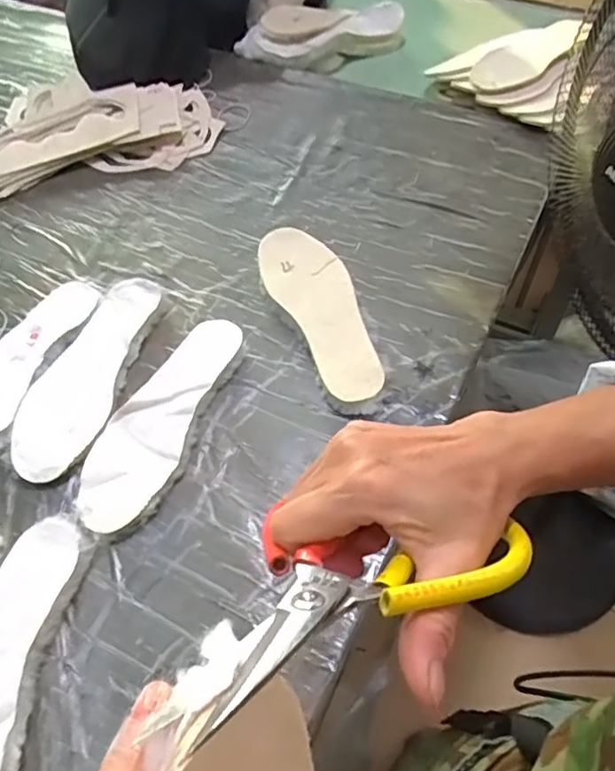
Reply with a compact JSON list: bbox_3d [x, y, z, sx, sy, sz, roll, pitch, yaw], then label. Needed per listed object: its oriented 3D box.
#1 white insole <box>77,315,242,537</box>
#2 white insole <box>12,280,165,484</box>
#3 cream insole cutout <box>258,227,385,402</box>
[{"bbox_3d":[-0.148,0.028,0.632,0.083,0.013,0.255,20,60,13],"label":"white insole"},{"bbox_3d":[-0.237,-0.020,0.662,0.083,0.005,0.259,13,58,9],"label":"white insole"},{"bbox_3d":[0.018,-0.089,0.679,0.086,0.013,0.245,-23,62,-12],"label":"cream insole cutout"}]

